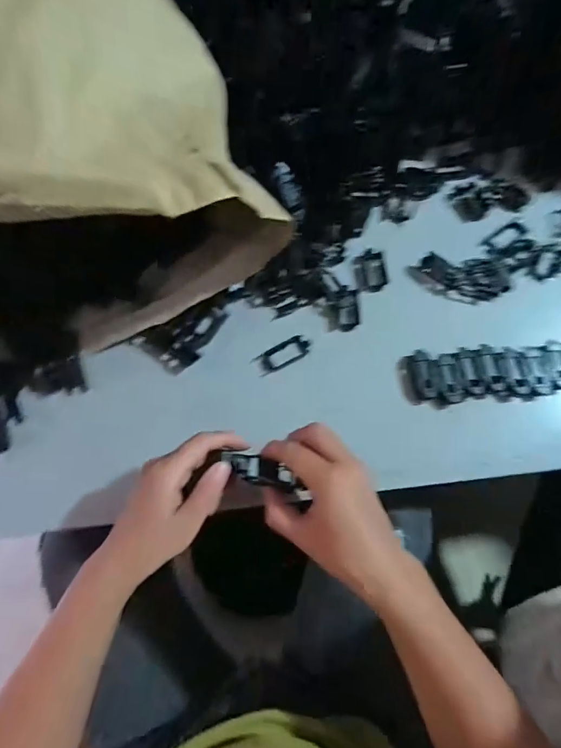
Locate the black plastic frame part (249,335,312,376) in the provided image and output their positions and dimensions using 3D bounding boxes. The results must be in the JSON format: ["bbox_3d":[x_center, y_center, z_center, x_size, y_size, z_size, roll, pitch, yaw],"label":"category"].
[{"bbox_3d":[0.003,-0.020,0.422,0.060,0.007,0.024,-30,75,-9],"label":"black plastic frame part"}]

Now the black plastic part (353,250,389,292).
[{"bbox_3d":[0.097,-0.113,0.442,0.031,0.009,0.051,-3,73,-1],"label":"black plastic part"}]

